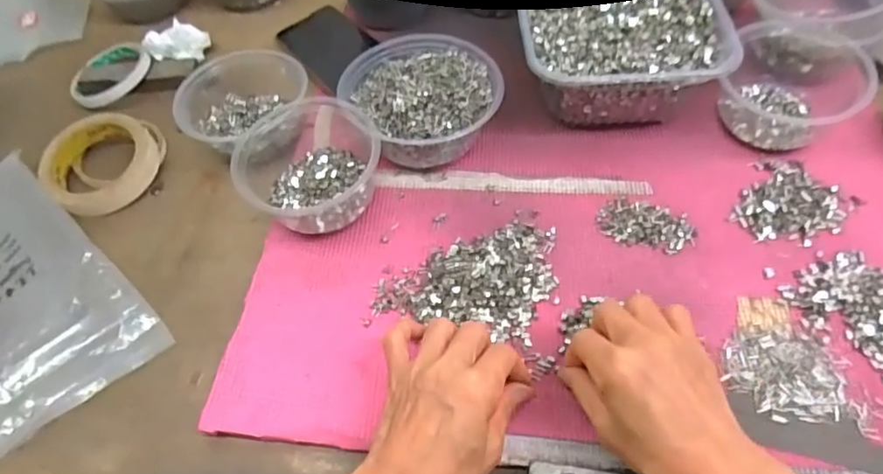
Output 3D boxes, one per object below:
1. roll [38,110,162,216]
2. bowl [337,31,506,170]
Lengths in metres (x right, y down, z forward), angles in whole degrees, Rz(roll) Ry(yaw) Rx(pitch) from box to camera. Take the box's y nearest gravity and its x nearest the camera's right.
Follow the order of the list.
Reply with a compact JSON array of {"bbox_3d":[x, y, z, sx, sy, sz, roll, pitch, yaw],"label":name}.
[{"bbox_3d":[-0.314,-0.067,0.523,0.093,0.039,0.095,-2,57,2],"label":"roll"},{"bbox_3d":[-0.016,-0.123,0.510,0.127,0.059,0.137,-2,57,2],"label":"bowl"}]

